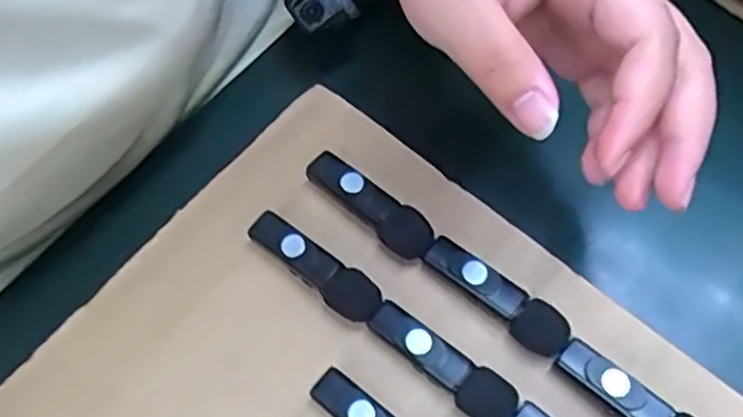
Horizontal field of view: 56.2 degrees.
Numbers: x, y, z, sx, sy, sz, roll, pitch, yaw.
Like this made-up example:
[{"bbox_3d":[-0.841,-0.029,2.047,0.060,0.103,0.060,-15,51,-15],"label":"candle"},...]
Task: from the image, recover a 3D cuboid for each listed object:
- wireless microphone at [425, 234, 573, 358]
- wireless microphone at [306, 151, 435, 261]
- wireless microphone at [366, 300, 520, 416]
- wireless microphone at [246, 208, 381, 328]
[{"bbox_3d":[0.051,0.036,0.287,0.065,0.019,0.016,39,77,16],"label":"wireless microphone"},{"bbox_3d":[0.000,-0.001,0.307,0.065,0.018,0.018,42,78,17],"label":"wireless microphone"},{"bbox_3d":[0.028,0.062,0.278,0.066,0.014,0.017,38,76,16],"label":"wireless microphone"},{"bbox_3d":[-0.025,0.025,0.297,0.066,0.012,0.018,34,75,15],"label":"wireless microphone"}]

